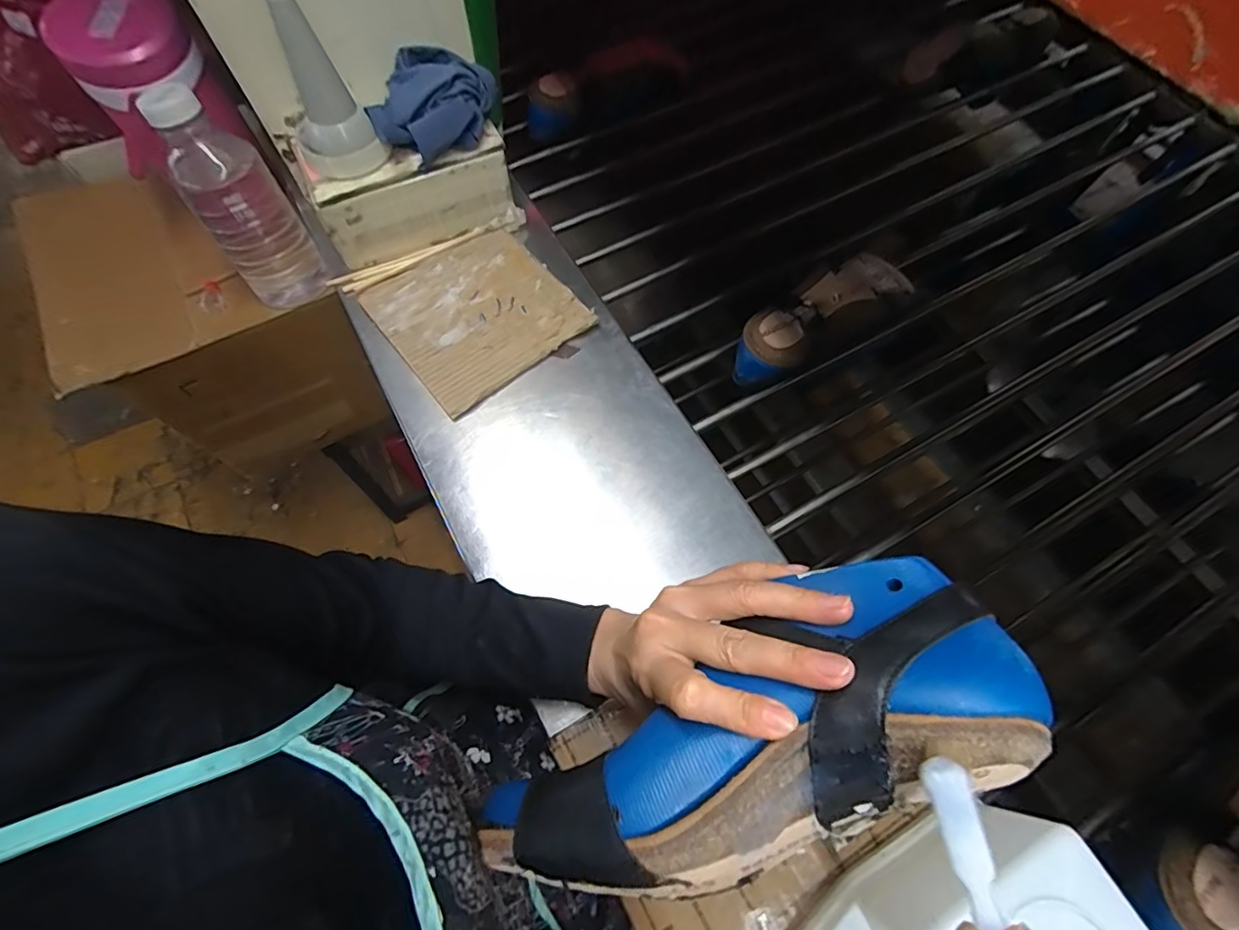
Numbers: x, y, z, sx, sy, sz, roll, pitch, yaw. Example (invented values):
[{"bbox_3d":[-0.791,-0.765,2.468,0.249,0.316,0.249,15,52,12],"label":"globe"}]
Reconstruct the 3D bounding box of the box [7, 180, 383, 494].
[{"bbox_3d":[-0.556,-0.209,0.813,0.312,0.306,0.306,-28,69,-13],"label":"box"}]

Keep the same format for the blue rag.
[{"bbox_3d":[-0.180,-0.349,0.531,0.103,0.043,0.110,11,66,4],"label":"blue rag"}]

